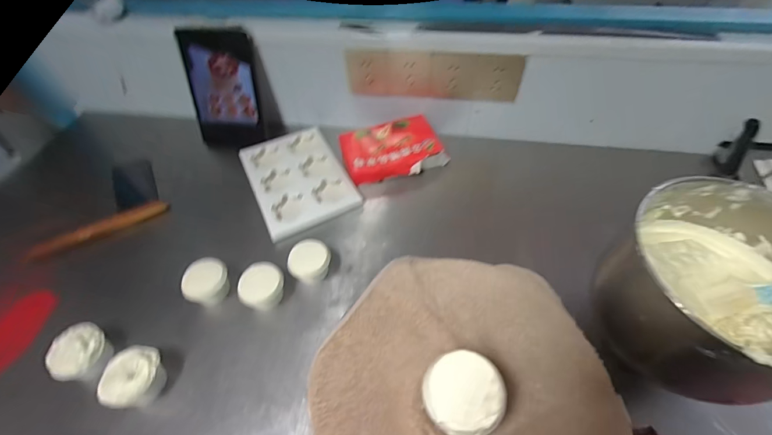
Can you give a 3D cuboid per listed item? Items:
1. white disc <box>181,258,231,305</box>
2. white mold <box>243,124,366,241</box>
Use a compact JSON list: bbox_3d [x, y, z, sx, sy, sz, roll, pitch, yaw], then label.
[{"bbox_3d":[-0.282,0.102,0.562,0.069,0.057,0.056,-20,54,-13],"label":"white disc"},{"bbox_3d":[-0.178,-0.078,0.714,0.176,0.026,0.251,-25,55,-16],"label":"white mold"}]

